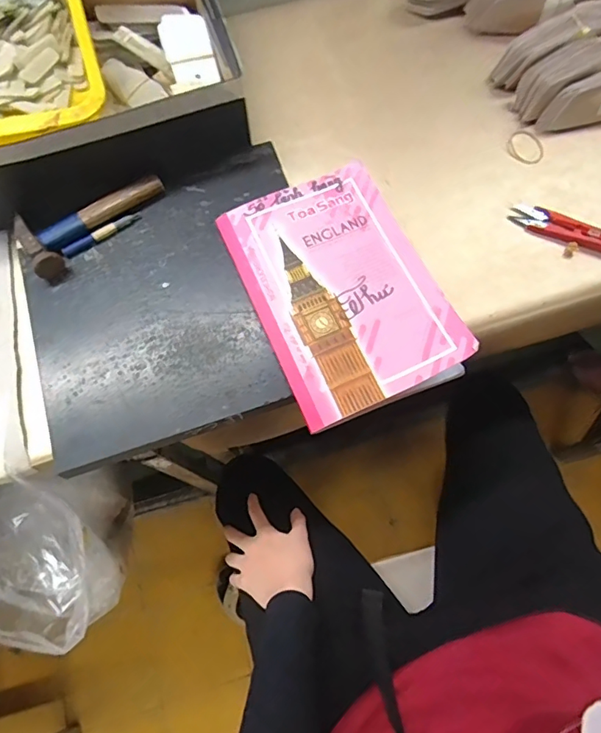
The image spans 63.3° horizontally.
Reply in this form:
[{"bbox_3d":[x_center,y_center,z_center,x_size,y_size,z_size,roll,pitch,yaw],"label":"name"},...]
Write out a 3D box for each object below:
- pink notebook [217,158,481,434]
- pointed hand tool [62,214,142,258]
[{"bbox_3d":[0.038,-0.083,0.479,0.168,0.014,0.253,-24,71,-4],"label":"pink notebook"},{"bbox_3d":[-0.212,-0.142,0.522,0.087,0.012,0.009,-35,74,-10],"label":"pointed hand tool"}]

